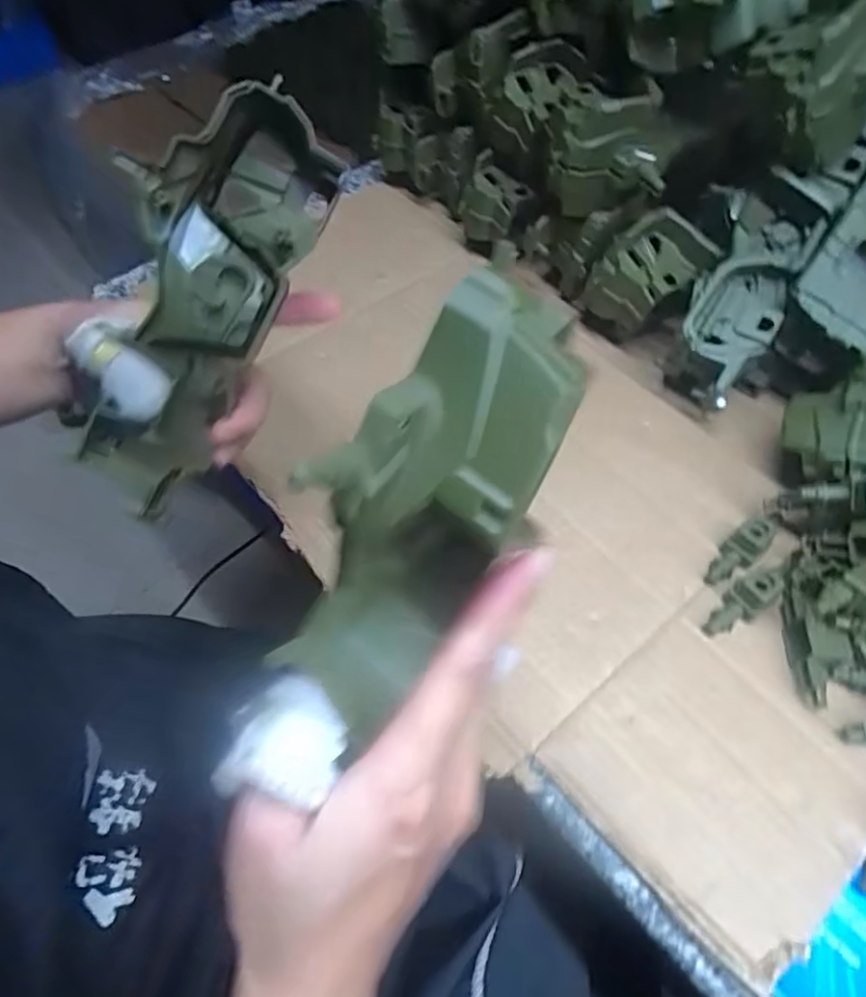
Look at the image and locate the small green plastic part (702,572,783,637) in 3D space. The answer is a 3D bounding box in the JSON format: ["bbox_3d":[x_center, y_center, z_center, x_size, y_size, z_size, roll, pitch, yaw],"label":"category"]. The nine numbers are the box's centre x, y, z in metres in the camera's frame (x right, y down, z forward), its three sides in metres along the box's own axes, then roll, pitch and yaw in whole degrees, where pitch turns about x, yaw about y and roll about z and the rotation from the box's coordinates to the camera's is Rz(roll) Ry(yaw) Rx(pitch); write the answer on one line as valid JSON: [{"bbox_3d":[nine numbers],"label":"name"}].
[{"bbox_3d":[0.172,0.060,0.347,0.048,0.014,0.018,-44,63,11],"label":"small green plastic part"}]

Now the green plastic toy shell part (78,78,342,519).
[{"bbox_3d":[-0.104,-0.082,0.272,0.054,0.050,0.182,27,101,15],"label":"green plastic toy shell part"}]

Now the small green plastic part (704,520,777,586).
[{"bbox_3d":[0.180,0.032,0.362,0.017,0.011,0.048,47,108,25],"label":"small green plastic part"}]

